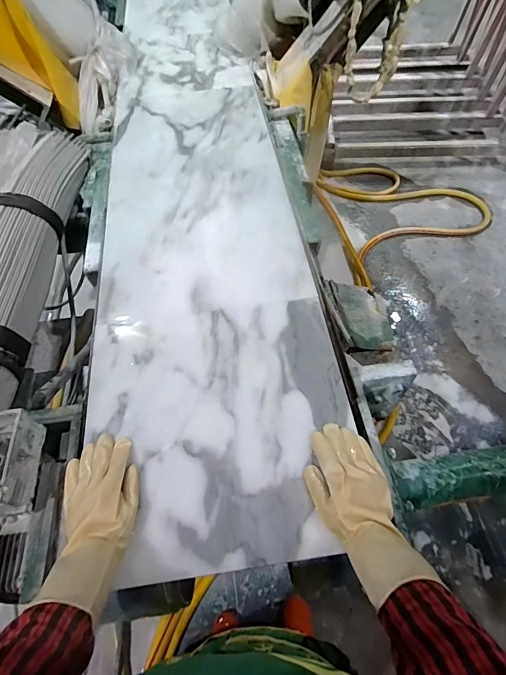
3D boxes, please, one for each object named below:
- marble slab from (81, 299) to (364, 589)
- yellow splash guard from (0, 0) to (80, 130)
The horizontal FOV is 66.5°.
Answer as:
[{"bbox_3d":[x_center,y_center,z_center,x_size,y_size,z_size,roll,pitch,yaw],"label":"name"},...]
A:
[{"bbox_3d":[-0.057,0.130,0.666,0.448,0.026,0.467,-7,61,-2],"label":"marble slab"},{"bbox_3d":[-0.716,-0.900,1.180,0.066,0.514,0.160,18,61,36],"label":"yellow splash guard"}]

